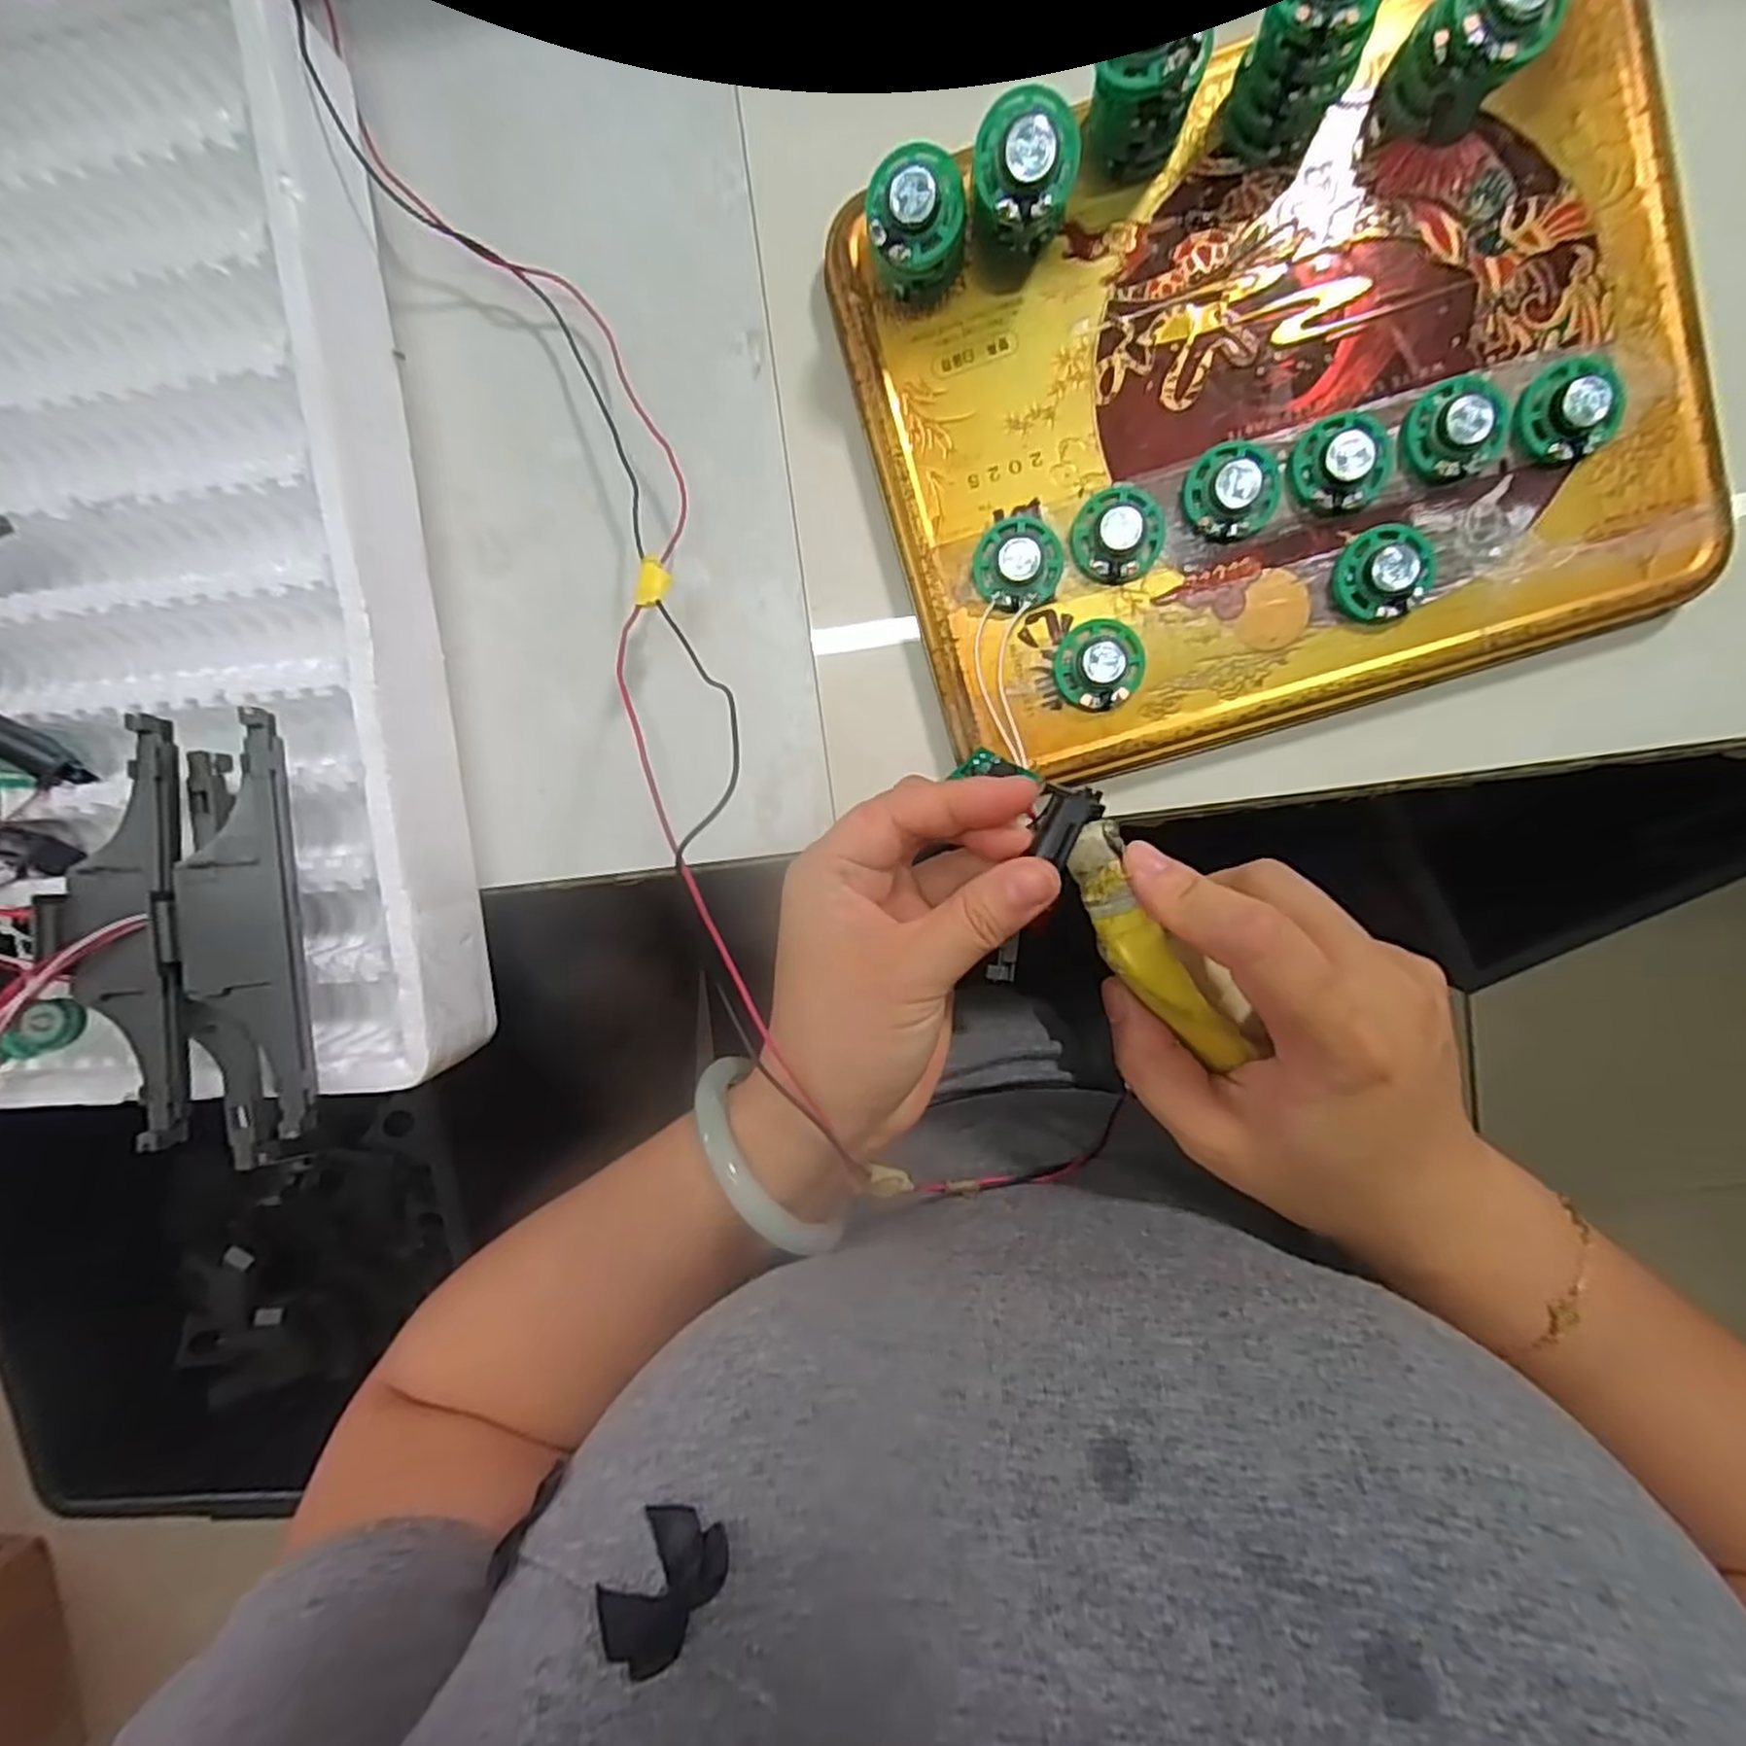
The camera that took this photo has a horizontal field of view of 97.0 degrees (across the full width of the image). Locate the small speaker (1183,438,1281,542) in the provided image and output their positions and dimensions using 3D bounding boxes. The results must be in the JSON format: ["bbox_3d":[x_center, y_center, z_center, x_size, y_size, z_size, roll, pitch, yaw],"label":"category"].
[{"bbox_3d":[0.111,-0.117,0.236,0.028,0.009,0.027,1,97,6],"label":"small speaker"}]

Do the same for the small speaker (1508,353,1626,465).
[{"bbox_3d":[0.206,-0.137,0.226,0.031,0.011,0.028,-25,94,8],"label":"small speaker"}]

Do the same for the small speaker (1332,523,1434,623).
[{"bbox_3d":[0.157,-0.092,0.237,0.026,0.009,0.027,1,97,6],"label":"small speaker"}]

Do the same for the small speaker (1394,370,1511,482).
[{"bbox_3d":[0.174,-0.132,0.229,0.031,0.009,0.027,-28,94,8],"label":"small speaker"}]

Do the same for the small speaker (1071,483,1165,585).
[{"bbox_3d":[0.077,-0.106,0.241,0.027,0.007,0.029,-3,97,6],"label":"small speaker"}]

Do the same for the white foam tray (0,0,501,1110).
[{"bbox_3d":[-0.280,-0.090,0.264,0.257,0.058,0.341,-5,97,6],"label":"white foam tray"}]

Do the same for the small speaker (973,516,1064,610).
[{"bbox_3d":[0.046,-0.098,0.244,0.027,0.010,0.027,1,97,6],"label":"small speaker"}]

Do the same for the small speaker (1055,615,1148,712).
[{"bbox_3d":[0.073,-0.066,0.245,0.028,0.011,0.028,-1,97,6],"label":"small speaker"}]

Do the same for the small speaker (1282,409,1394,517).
[{"bbox_3d":[0.142,-0.123,0.232,0.030,0.009,0.028,1,97,6],"label":"small speaker"}]

